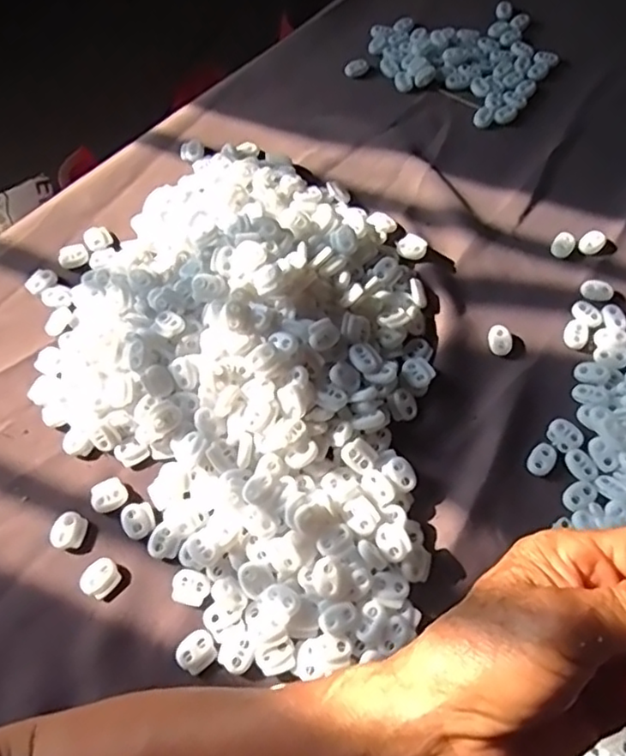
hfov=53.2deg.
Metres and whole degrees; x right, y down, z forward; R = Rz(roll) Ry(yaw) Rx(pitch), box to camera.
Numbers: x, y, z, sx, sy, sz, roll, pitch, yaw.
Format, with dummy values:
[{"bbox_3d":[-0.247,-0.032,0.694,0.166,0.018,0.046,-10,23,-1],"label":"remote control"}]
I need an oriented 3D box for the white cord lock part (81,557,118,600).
[{"bbox_3d":[-0.128,0.121,0.375,0.022,0.006,0.020,-33,68,-15],"label":"white cord lock part"}]

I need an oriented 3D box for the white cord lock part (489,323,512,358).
[{"bbox_3d":[0.133,-0.028,0.442,0.016,0.004,0.026,10,64,5],"label":"white cord lock part"}]

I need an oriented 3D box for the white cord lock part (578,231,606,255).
[{"bbox_3d":[0.214,-0.103,0.479,0.023,0.005,0.016,-33,68,-15],"label":"white cord lock part"}]

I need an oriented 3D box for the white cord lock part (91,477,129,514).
[{"bbox_3d":[-0.131,0.075,0.399,0.022,0.006,0.022,-24,66,-11],"label":"white cord lock part"}]

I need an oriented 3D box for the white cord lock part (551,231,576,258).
[{"bbox_3d":[0.192,-0.102,0.479,0.016,0.005,0.022,29,67,14],"label":"white cord lock part"}]

